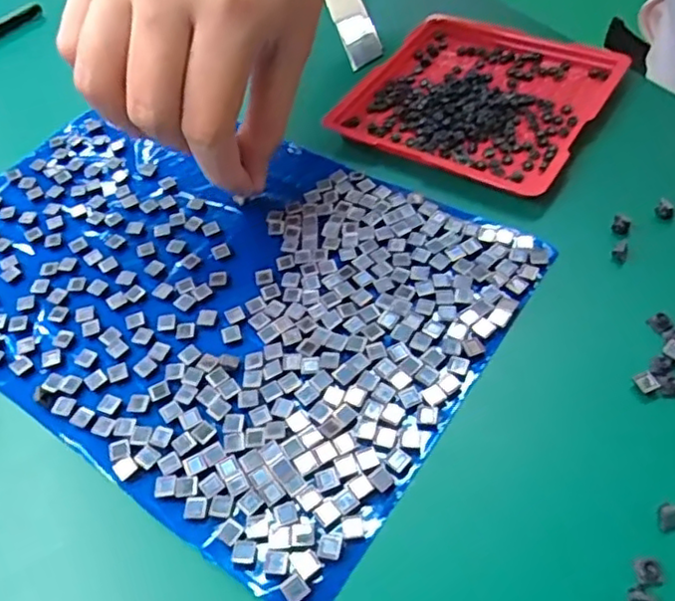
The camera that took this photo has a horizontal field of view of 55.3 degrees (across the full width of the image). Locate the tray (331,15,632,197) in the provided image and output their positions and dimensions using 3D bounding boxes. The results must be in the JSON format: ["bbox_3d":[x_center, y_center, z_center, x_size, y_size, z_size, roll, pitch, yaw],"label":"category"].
[{"bbox_3d":[0.063,-0.093,0.284,0.099,0.009,0.104,24,59,25],"label":"tray"}]

